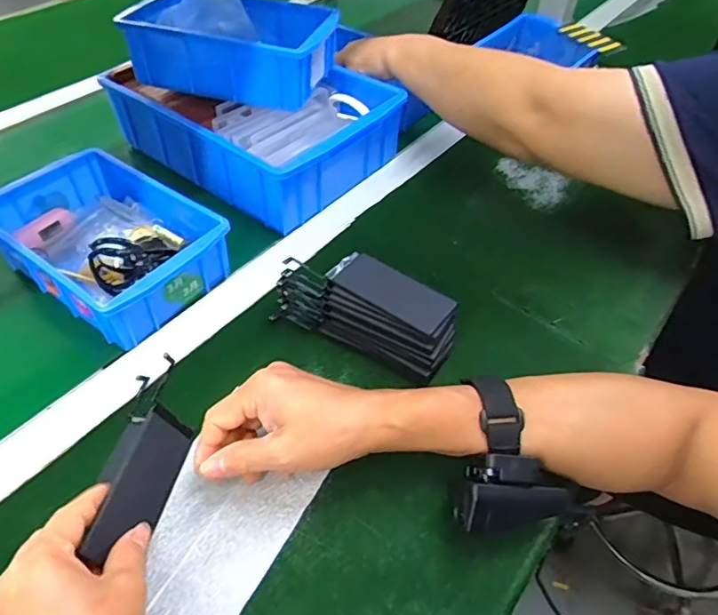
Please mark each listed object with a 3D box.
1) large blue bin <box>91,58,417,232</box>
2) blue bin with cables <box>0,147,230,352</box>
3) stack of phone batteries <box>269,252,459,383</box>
[{"bbox_3d":[-0.118,-0.220,0.617,0.287,0.077,0.200,32,55,24],"label":"large blue bin"},{"bbox_3d":[-0.232,-0.062,0.495,0.206,0.060,0.134,30,54,22],"label":"blue bin with cables"},{"bbox_3d":[0.007,0.002,0.445,0.145,0.046,0.069,28,53,21],"label":"stack of phone batteries"}]

